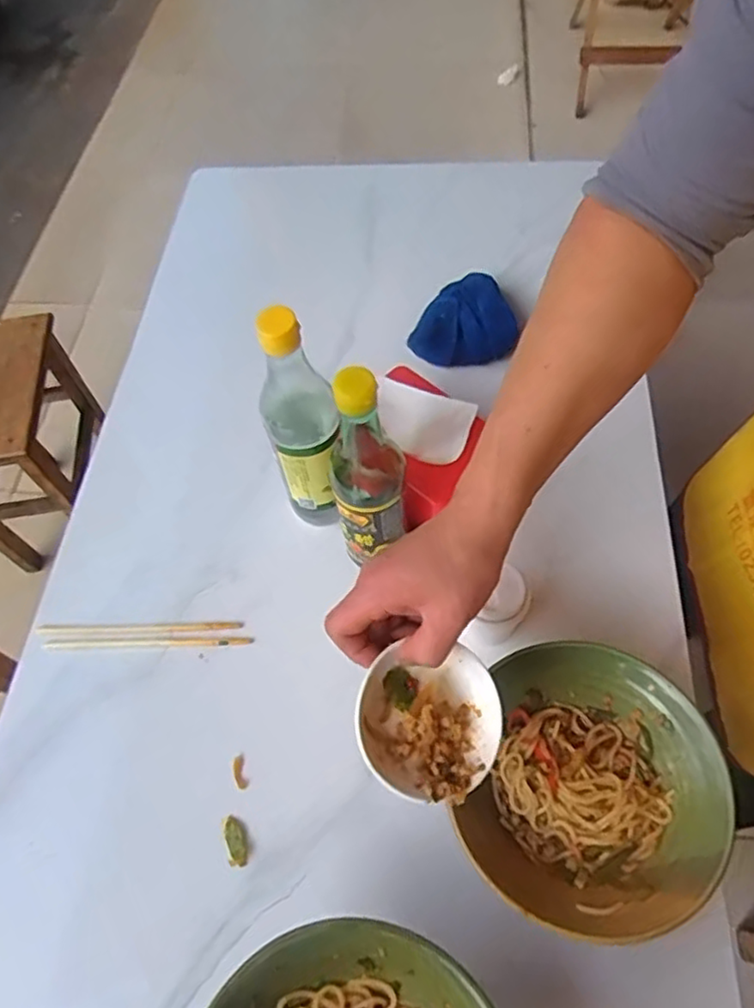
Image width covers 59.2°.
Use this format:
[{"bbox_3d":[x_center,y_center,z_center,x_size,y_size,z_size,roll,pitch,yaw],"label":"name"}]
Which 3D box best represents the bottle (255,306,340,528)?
[{"bbox_3d":[-0.060,-0.057,0.565,0.060,0.257,0.050,-10,60,-3],"label":"bottle"}]

